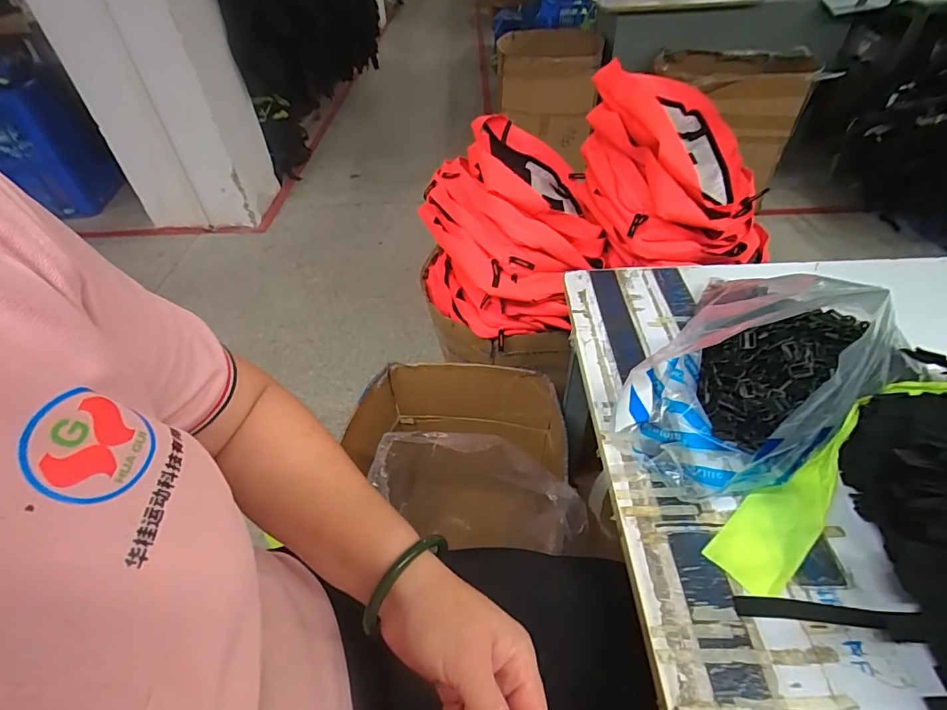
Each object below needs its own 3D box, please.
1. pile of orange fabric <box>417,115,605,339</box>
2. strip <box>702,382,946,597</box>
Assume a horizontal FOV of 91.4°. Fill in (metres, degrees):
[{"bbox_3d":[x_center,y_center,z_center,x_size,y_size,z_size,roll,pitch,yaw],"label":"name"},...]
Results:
[{"bbox_3d":[0.067,-0.254,0.987,0.359,0.345,0.418,-4,45,-1],"label":"pile of orange fabric"},{"bbox_3d":[0.316,0.106,0.415,0.271,0.052,0.061,-27,49,-25],"label":"strip"}]

